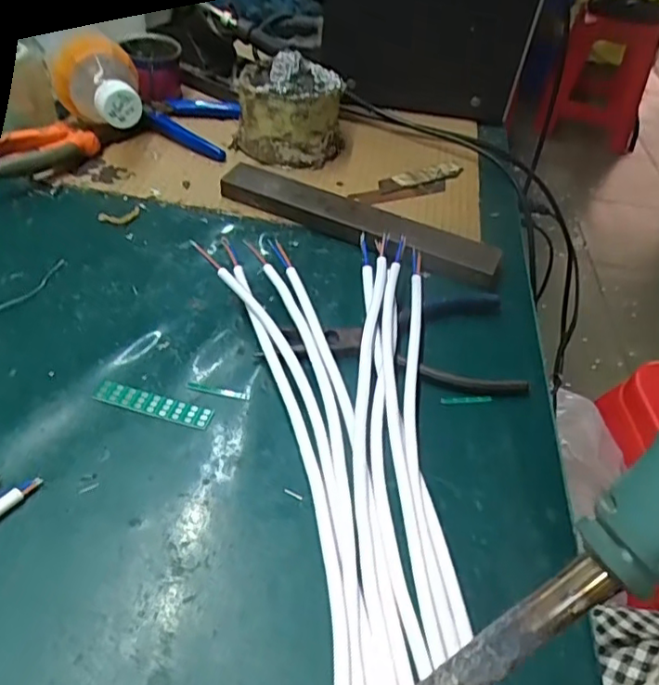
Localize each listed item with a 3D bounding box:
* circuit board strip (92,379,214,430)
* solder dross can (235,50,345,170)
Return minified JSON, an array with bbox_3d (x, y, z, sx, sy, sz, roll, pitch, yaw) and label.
[{"bbox_3d":[-0.092,0.031,0.320,0.063,0.004,0.013,14,43,8],"label":"circuit board strip"},{"bbox_3d":[-0.031,-0.194,0.495,0.078,0.063,0.074,4,43,-3],"label":"solder dross can"}]

